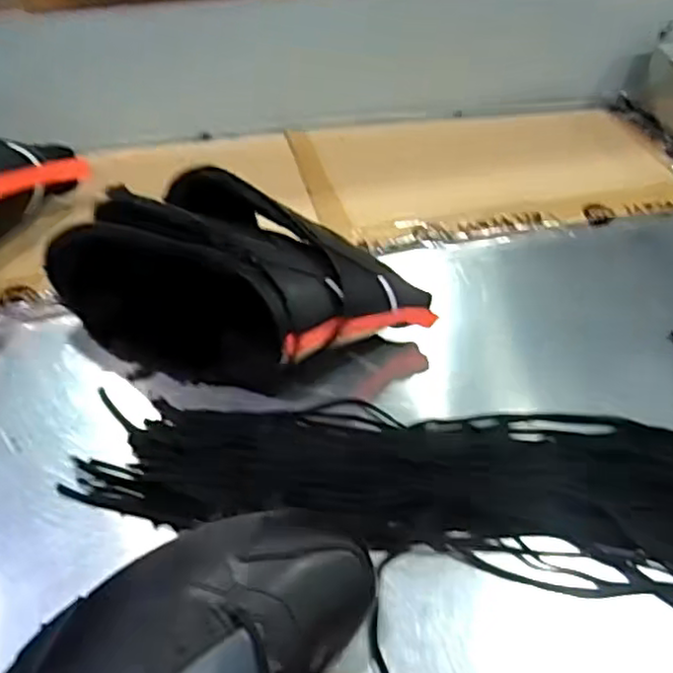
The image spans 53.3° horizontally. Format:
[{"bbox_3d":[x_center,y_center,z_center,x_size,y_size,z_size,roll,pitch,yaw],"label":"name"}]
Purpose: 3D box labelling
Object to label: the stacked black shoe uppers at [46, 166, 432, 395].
[{"bbox_3d":[-0.078,-0.043,0.538,0.282,0.109,0.157,23,53,15],"label":"stacked black shoe uppers"}]

